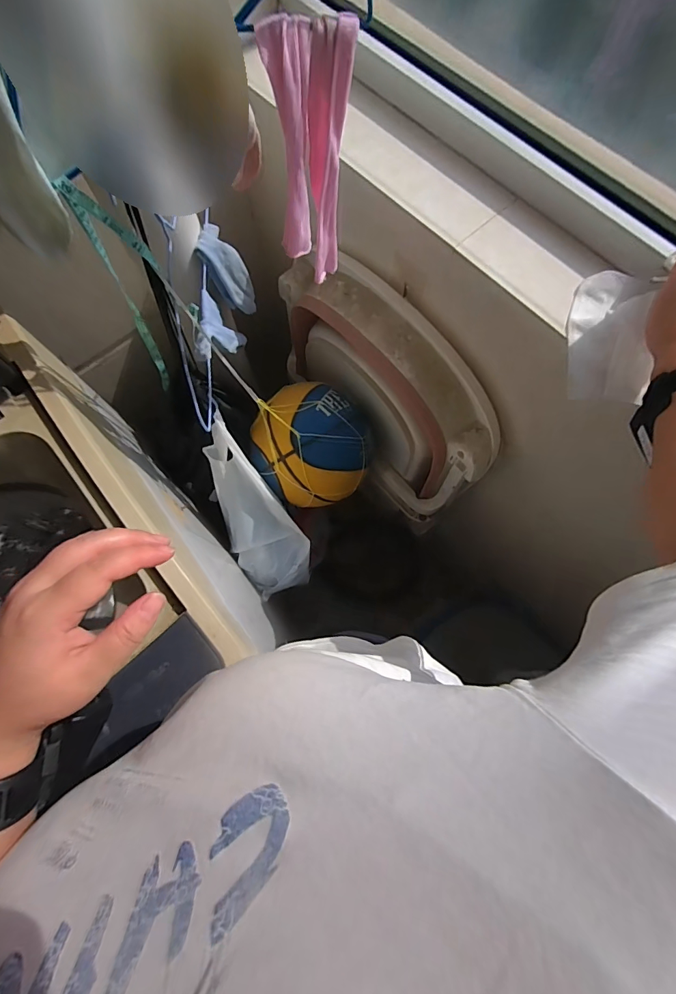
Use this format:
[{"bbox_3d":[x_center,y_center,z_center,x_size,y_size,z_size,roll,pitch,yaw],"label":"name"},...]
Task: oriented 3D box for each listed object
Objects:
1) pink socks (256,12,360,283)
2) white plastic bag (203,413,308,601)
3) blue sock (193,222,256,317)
[{"bbox_3d":[-0.020,-0.281,0.376,0.067,0.194,0.057,1,73,1],"label":"pink socks"},{"bbox_3d":[-0.151,0.027,0.748,0.136,0.375,0.101,-21,29,-6],"label":"white plastic bag"},{"bbox_3d":[-0.161,-0.328,0.623,0.032,0.127,0.052,30,74,34],"label":"blue sock"}]

